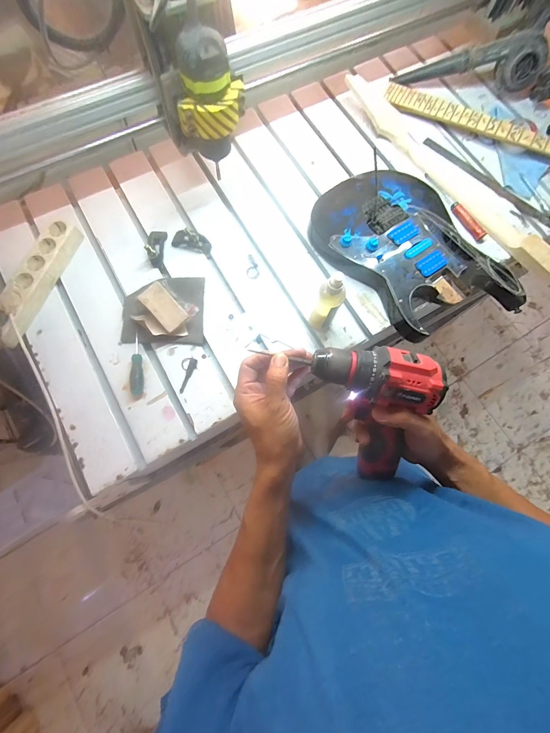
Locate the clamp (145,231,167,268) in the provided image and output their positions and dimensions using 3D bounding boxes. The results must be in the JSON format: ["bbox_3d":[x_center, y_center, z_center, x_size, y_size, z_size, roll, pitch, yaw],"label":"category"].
[{"bbox_3d":[-0.262,-0.265,0.680,0.031,0.051,0.084,2,74,-1],"label":"clamp"}]

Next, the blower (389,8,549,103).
[{"bbox_3d":[0.563,-0.789,0.788,0.462,0.154,0.112,13,74,2],"label":"blower"}]

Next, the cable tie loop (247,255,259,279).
[{"bbox_3d":[-0.052,-0.223,0.697,0.027,0.006,0.061,-10,75,-4],"label":"cable tie loop"}]

